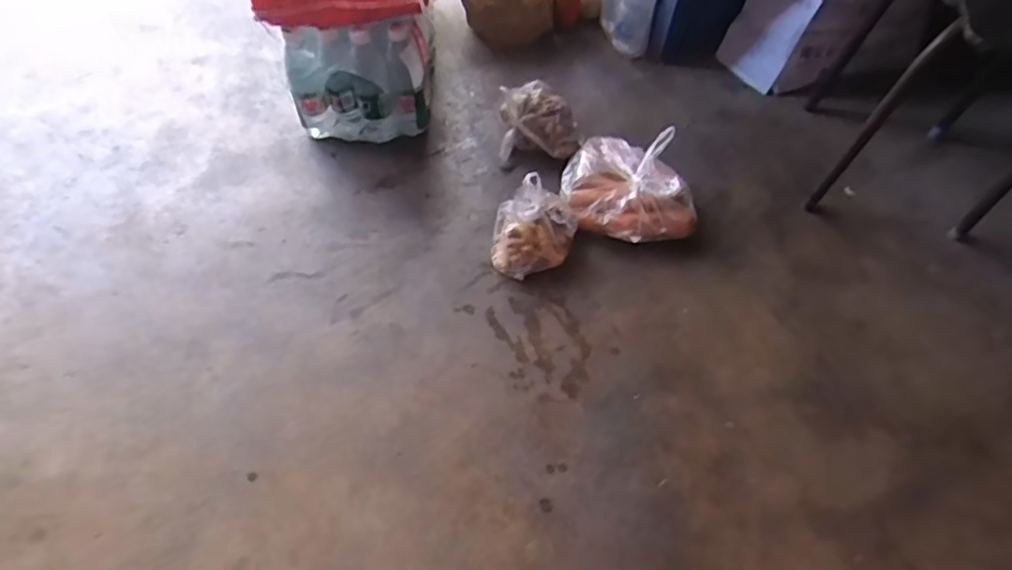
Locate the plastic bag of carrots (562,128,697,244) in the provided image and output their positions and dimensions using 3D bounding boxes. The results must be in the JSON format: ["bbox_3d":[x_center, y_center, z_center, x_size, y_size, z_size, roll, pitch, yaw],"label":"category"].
[{"bbox_3d":[0.233,-0.181,1.135,0.251,0.087,0.216,12,57,5],"label":"plastic bag of carrots"}]

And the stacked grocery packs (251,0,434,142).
[{"bbox_3d":[-0.285,-0.584,1.201,0.290,0.382,0.492,-4,60,-5],"label":"stacked grocery packs"}]

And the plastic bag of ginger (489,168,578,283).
[{"bbox_3d":[0.051,-0.103,1.054,0.139,0.118,0.148,5,57,1],"label":"plastic bag of ginger"}]

